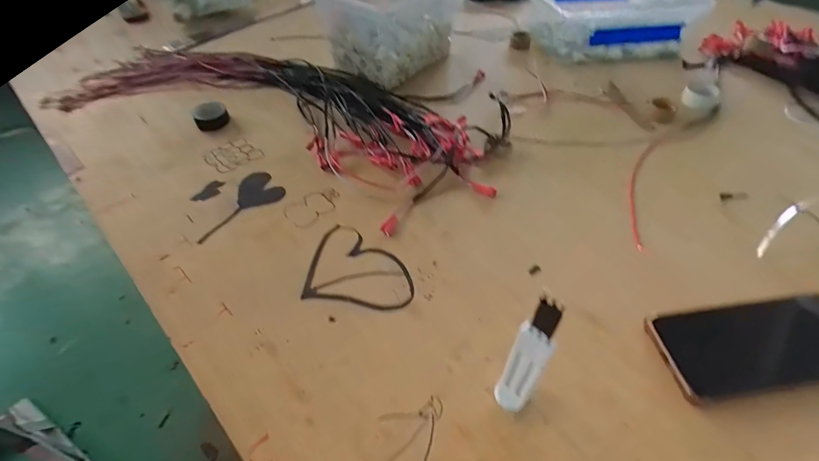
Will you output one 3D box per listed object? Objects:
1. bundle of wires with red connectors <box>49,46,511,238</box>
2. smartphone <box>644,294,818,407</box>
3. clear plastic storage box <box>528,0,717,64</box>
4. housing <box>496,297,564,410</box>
[{"bbox_3d":[-0.201,-0.186,0.589,0.684,0.041,0.287,17,52,14],"label":"bundle of wires with red connectors"},{"bbox_3d":[0.287,0.094,0.333,0.157,0.019,0.076,-5,50,-3],"label":"smartphone"},{"bbox_3d":[0.333,-0.362,0.691,0.226,0.064,0.194,1,50,2],"label":"clear plastic storage box"},{"bbox_3d":[0.076,0.088,0.265,0.023,0.133,0.018,29,56,23],"label":"housing"}]

